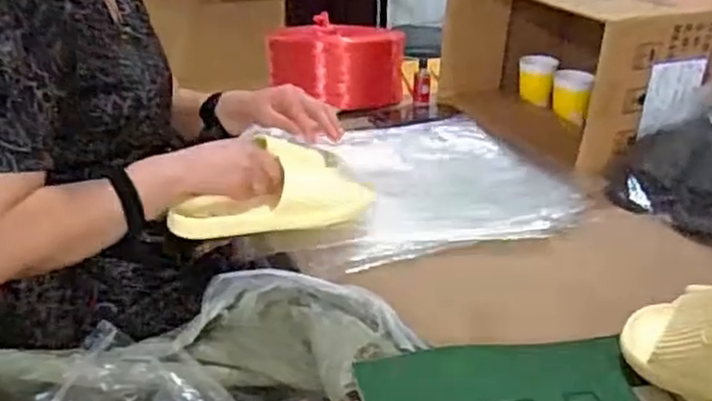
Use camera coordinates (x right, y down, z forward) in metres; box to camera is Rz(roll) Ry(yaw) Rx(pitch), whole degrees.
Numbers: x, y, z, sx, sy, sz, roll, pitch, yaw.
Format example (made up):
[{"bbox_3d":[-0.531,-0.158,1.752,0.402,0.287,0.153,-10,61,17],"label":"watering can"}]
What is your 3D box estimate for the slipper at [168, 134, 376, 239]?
[{"bbox_3d":[-0.103,-0.017,0.909,0.238,0.081,0.110,-5,25,-13],"label":"slipper"}]

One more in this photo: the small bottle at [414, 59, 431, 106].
[{"bbox_3d":[0.127,-0.221,1.401,0.032,0.087,0.027,3,25,5],"label":"small bottle"}]

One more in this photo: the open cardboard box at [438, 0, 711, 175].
[{"bbox_3d":[0.375,-0.225,1.250,0.287,0.279,0.405,-10,27,-22],"label":"open cardboard box"}]

